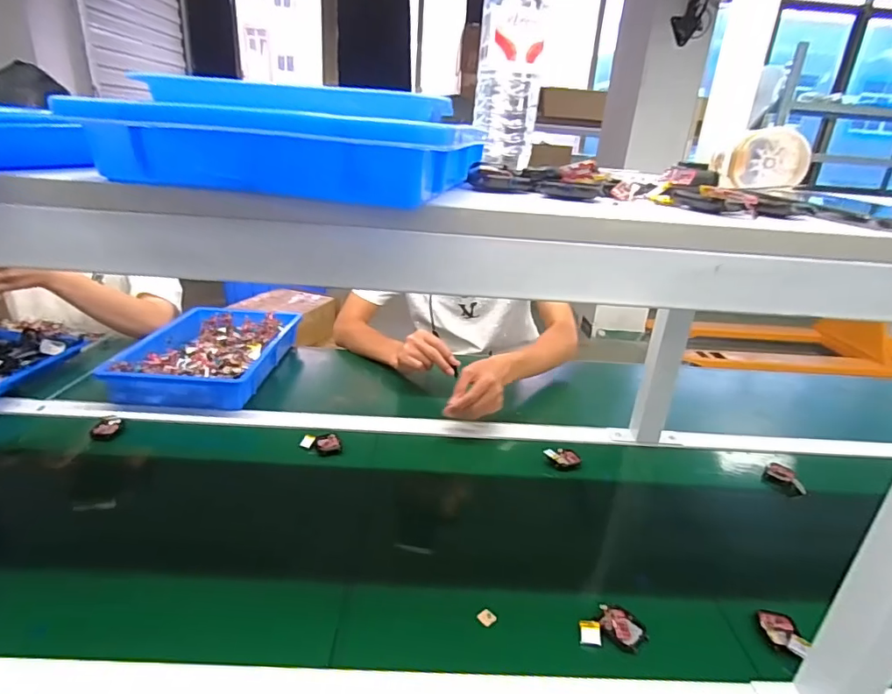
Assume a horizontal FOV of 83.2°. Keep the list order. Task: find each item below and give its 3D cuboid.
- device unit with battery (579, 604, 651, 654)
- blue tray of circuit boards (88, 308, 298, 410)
[{"bbox_3d":[0.172,0.289,0.518,0.066,0.007,0.044,8,28,6],"label":"device unit with battery"},{"bbox_3d":[-0.459,0.005,0.996,0.249,0.054,0.370,5,24,2],"label":"blue tray of circuit boards"}]

